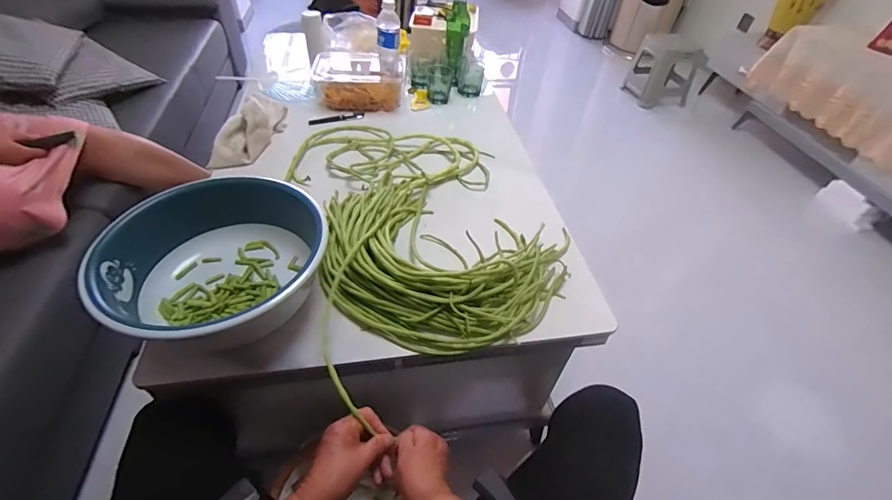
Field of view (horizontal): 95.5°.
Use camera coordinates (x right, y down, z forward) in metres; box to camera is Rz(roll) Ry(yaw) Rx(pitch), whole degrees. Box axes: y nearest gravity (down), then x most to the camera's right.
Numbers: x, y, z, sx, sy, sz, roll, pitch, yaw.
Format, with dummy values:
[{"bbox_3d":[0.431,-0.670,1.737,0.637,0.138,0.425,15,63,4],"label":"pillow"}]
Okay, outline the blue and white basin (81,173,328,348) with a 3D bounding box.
[{"bbox_3d":[-0.328,0.032,0.618,0.293,0.152,0.300,-23,52,-24],"label":"blue and white basin"}]

